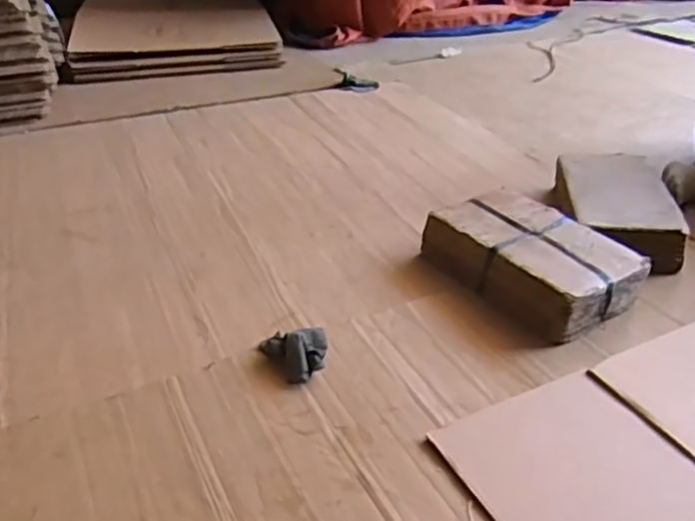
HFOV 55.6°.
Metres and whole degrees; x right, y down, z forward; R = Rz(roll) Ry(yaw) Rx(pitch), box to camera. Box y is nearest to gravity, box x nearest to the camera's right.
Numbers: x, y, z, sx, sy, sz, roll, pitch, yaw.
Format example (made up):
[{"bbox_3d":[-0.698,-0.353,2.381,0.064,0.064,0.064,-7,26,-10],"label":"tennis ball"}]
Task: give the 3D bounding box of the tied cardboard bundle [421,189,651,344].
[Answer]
[{"bbox_3d":[0.335,-0.011,1.230,0.220,0.085,0.365,-20,37,-28],"label":"tied cardboard bundle"}]

